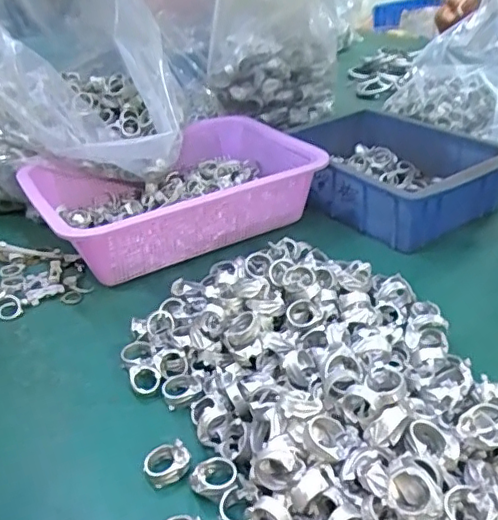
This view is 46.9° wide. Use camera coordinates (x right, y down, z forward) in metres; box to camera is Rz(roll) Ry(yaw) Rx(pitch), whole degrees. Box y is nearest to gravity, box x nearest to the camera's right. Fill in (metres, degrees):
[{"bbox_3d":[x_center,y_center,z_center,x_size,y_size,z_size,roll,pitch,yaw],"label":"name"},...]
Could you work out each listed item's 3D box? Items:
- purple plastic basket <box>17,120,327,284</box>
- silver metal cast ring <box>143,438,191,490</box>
[{"bbox_3d":[-0.084,-0.077,0.656,0.304,0.074,0.217,-21,34,-24],"label":"purple plastic basket"},{"bbox_3d":[-0.054,0.132,0.376,0.030,0.018,0.023,-14,32,-15],"label":"silver metal cast ring"}]

